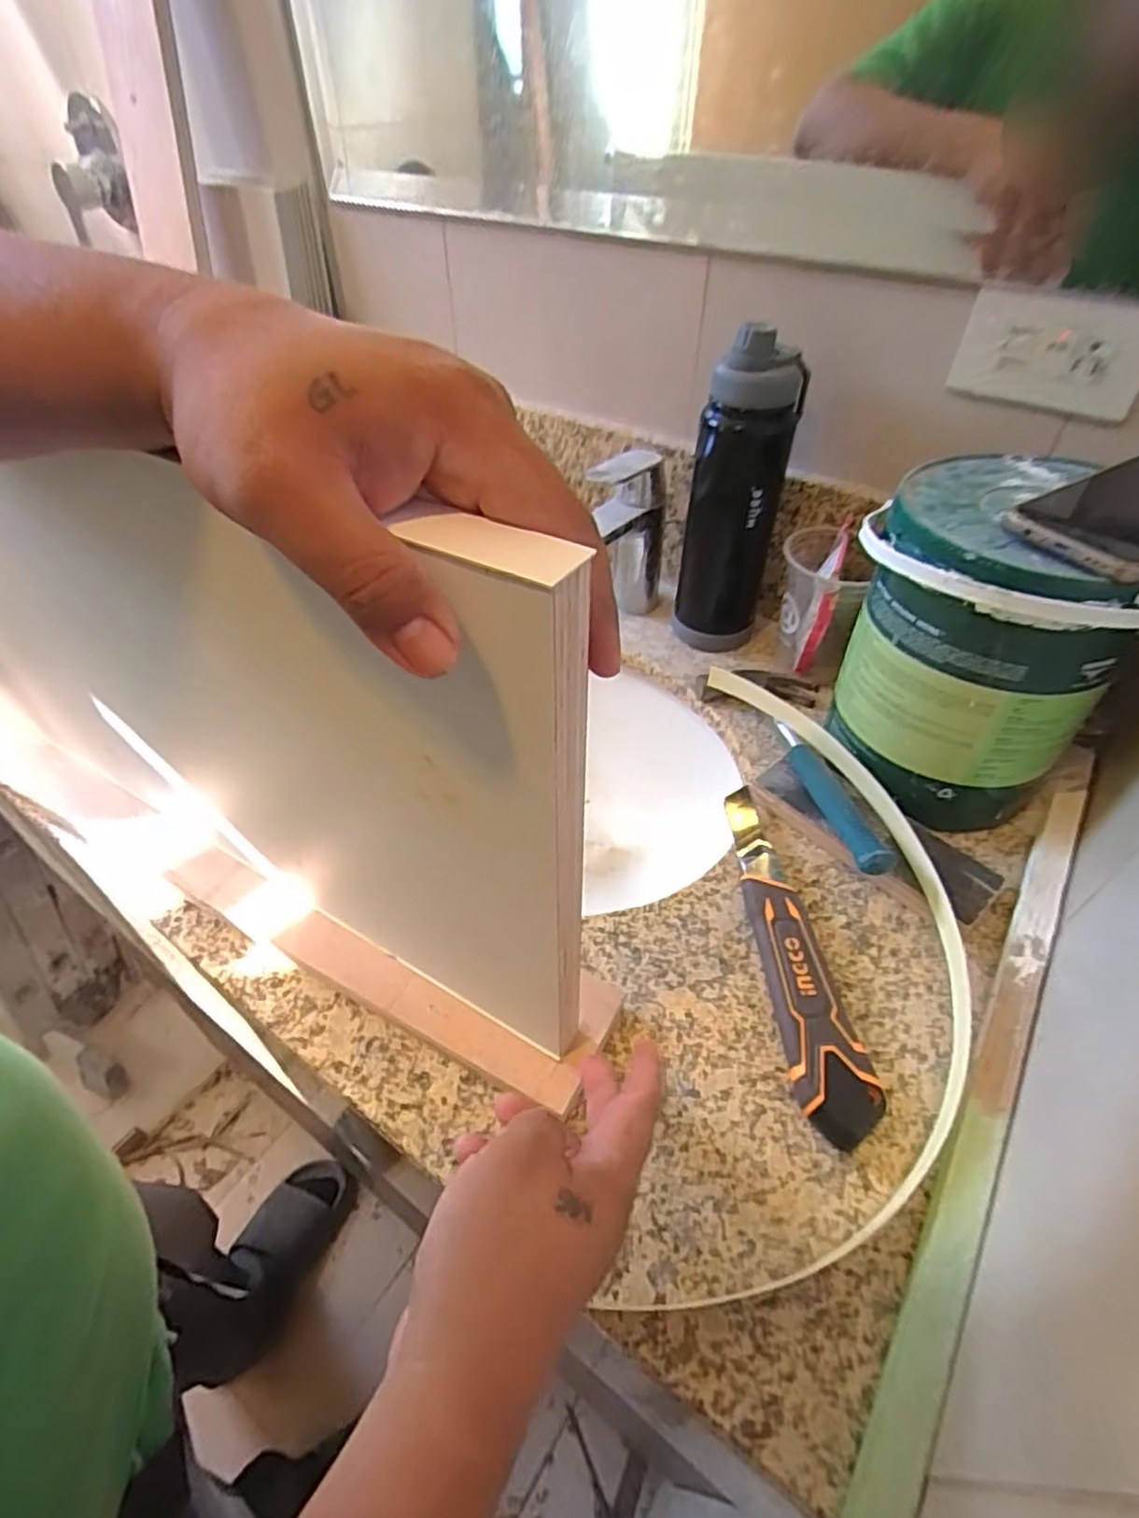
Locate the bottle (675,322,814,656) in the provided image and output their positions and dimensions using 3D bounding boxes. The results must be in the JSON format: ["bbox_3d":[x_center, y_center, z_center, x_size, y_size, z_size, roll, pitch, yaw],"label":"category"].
[{"bbox_3d":[0.147,-0.230,0.611,0.079,0.259,0.079,10,46,9],"label":"bottle"}]

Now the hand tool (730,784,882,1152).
[{"bbox_3d":[0.138,0.115,0.452,0.043,0.022,0.248,-5,46,-5],"label":"hand tool"}]

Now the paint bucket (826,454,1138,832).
[{"bbox_3d":[0.287,-0.081,0.495,0.175,0.202,0.185,26,51,23],"label":"paint bucket"}]

